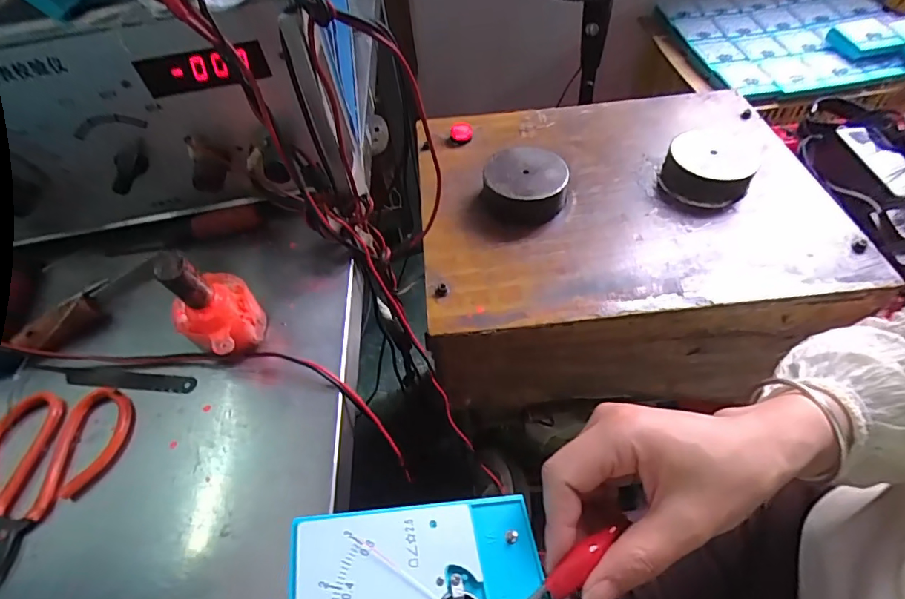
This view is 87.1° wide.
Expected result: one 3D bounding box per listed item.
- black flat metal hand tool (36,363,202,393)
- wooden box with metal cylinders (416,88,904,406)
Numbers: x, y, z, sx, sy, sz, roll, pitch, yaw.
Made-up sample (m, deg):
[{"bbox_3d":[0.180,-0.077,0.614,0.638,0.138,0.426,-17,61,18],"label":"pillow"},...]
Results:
[{"bbox_3d":[-0.223,0.052,0.315,0.114,0.004,0.014,4,54,9],"label":"black flat metal hand tool"},{"bbox_3d":[0.202,-0.087,0.605,0.464,0.191,0.370,-6,58,1],"label":"wooden box with metal cylinders"}]

